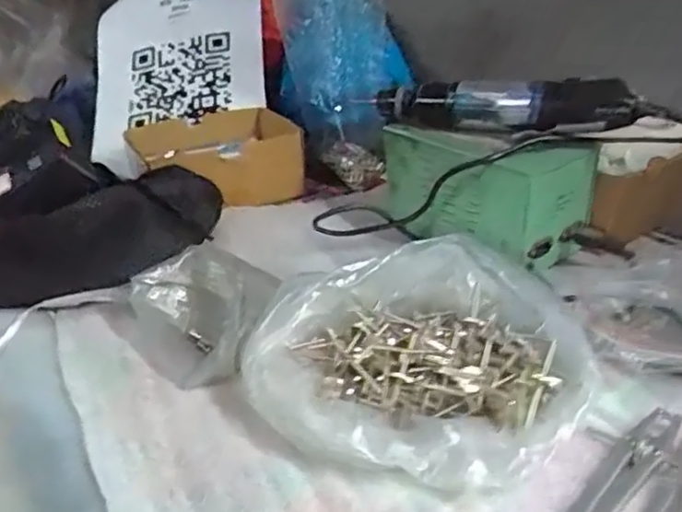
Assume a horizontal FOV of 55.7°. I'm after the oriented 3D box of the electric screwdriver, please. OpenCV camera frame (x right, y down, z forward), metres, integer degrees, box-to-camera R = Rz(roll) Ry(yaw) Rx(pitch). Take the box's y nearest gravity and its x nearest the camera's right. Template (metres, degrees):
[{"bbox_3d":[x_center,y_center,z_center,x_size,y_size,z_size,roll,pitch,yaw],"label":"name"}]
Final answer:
[{"bbox_3d":[0.124,-0.127,0.537,0.228,0.048,0.036,16,33,30],"label":"electric screwdriver"}]

